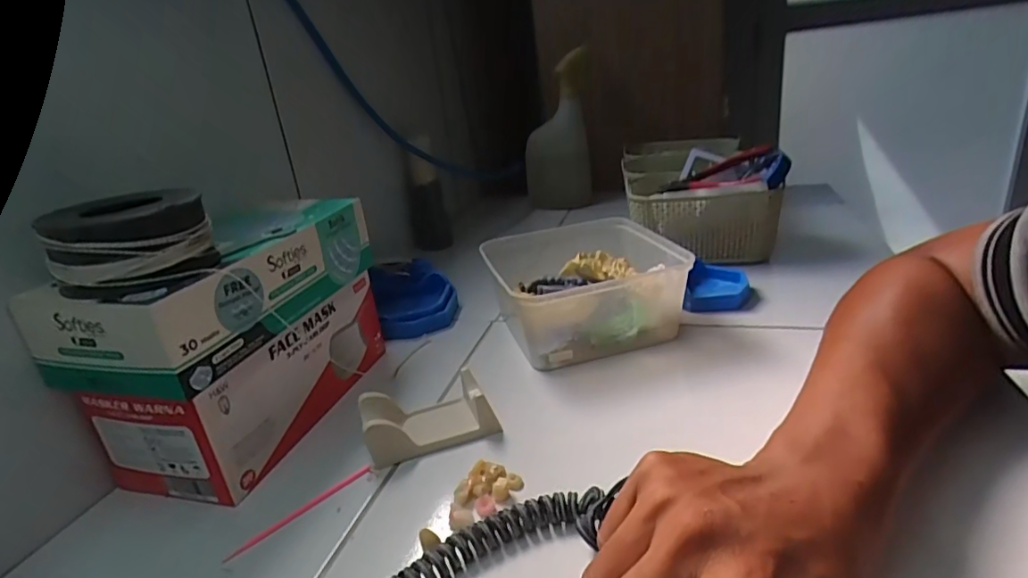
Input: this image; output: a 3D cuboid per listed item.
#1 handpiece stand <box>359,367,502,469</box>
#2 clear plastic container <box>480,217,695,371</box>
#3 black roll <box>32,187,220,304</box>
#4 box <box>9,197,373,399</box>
[{"bbox_3d":[-0.062,0.089,0.395,0.087,0.033,0.045,-15,23,-17],"label":"handpiece stand"},{"bbox_3d":[0.063,-0.007,0.533,0.157,0.067,0.171,-12,22,-11],"label":"clear plastic container"},{"bbox_3d":[-0.223,-0.029,0.326,0.083,0.048,0.072,-24,27,-35],"label":"black roll"},{"bbox_3d":[-0.205,-0.010,0.402,0.108,0.074,0.214,1,24,20],"label":"box"}]

